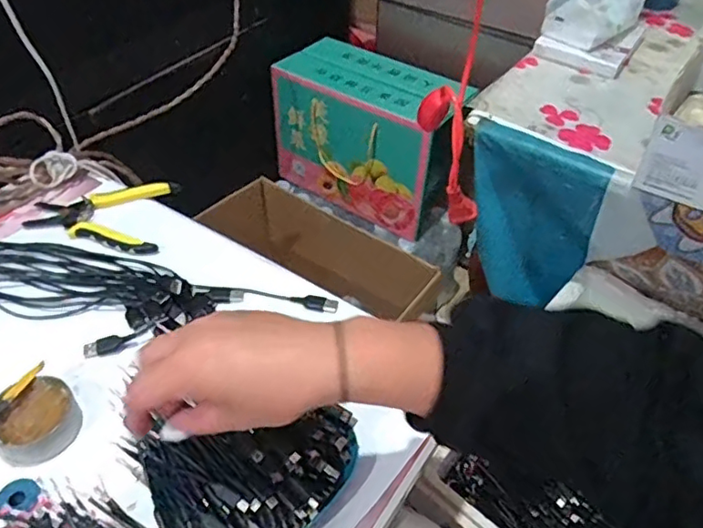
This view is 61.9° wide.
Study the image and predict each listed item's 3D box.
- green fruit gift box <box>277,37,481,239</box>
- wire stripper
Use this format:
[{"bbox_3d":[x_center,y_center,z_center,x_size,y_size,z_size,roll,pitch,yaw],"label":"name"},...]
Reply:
[{"bbox_3d":[0.028,-0.239,1.094,0.328,0.241,0.151,29,51,23],"label":"green fruit gift box"},{"bbox_3d":[-0.288,-0.056,0.666,0.156,0.014,0.121,1,46,-2],"label":"wire stripper"}]

